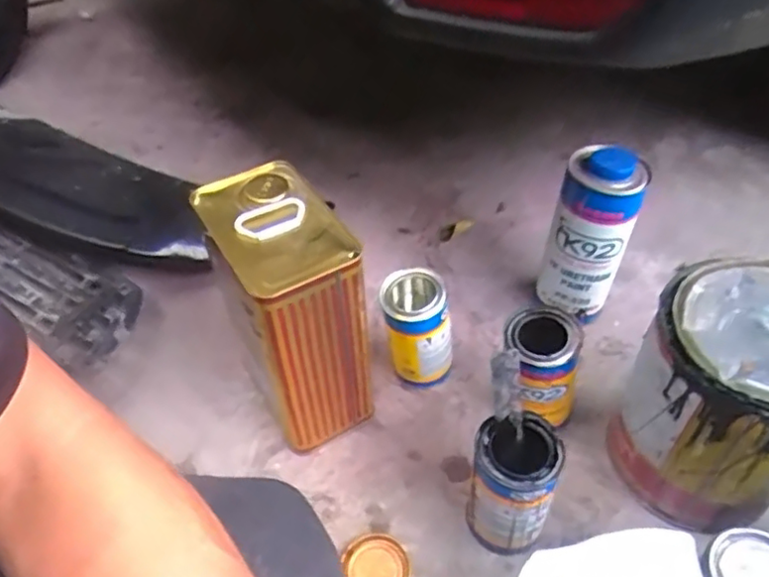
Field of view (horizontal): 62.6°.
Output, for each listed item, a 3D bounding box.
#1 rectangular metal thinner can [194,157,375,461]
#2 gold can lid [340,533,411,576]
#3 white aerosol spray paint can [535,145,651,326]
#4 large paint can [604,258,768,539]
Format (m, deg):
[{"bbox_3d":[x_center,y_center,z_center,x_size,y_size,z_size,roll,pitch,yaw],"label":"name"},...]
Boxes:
[{"bbox_3d":[-0.090,0.029,0.648,0.113,0.256,0.172,-24,51,-15],"label":"rectangular metal thinner can"},{"bbox_3d":[-0.007,0.258,0.583,0.059,0.012,0.064,-3,49,3],"label":"gold can lid"},{"bbox_3d":[0.225,-0.055,0.702,0.083,0.223,0.078,-2,47,2],"label":"white aerosol spray paint can"},{"bbox_3d":[0.302,0.091,0.552,0.155,0.188,0.148,-2,47,2],"label":"large paint can"}]

